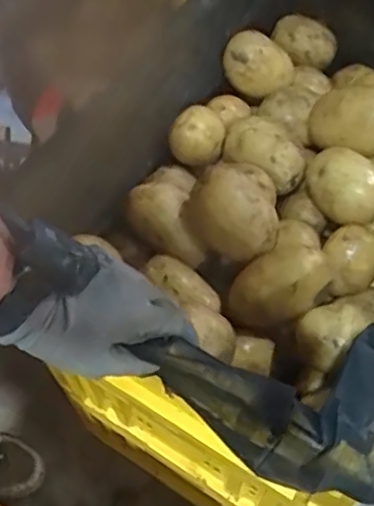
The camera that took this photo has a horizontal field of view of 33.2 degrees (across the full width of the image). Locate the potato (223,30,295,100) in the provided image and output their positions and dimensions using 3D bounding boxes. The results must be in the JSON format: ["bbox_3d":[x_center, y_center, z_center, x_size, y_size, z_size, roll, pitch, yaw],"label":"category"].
[{"bbox_3d":[0.094,-0.249,0.812,0.084,0.061,0.066,24,62,15],"label":"potato"}]

